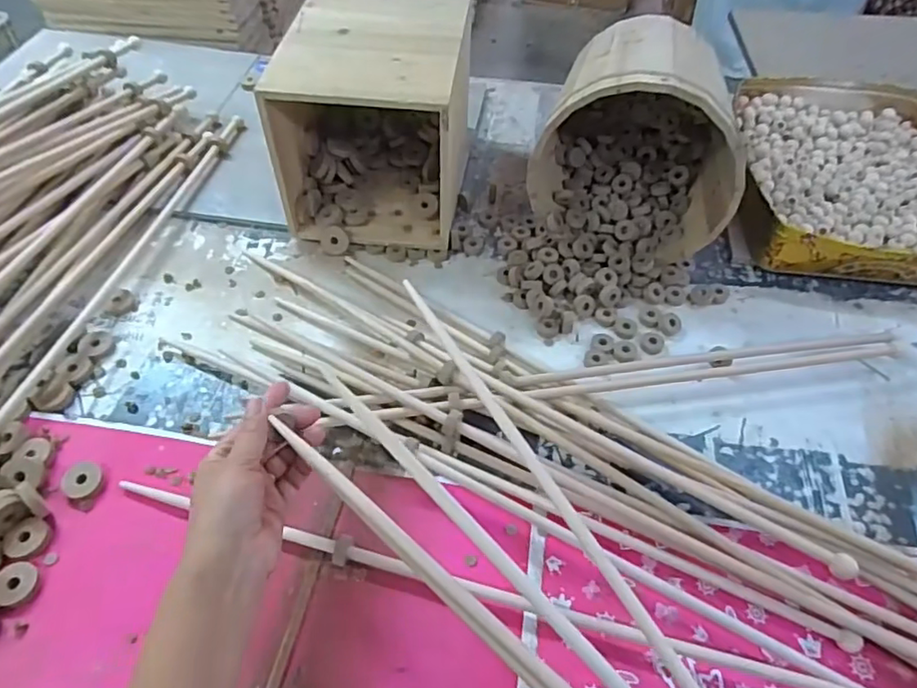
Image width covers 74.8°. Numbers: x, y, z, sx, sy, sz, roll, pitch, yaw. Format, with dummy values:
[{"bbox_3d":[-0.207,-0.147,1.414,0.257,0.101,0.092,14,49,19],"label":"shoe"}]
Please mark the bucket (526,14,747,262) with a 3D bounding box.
[{"bbox_3d":[0.227,-0.257,0.715,0.225,0.193,0.239,17,54,12],"label":"bucket"}]

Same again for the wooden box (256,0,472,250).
[{"bbox_3d":[-0.095,-0.296,0.753,0.198,0.196,0.275,4,53,3],"label":"wooden box"}]

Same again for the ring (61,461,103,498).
[{"bbox_3d":[-0.350,0.126,0.556,0.032,0.009,0.035,1,55,-1],"label":"ring"}]

